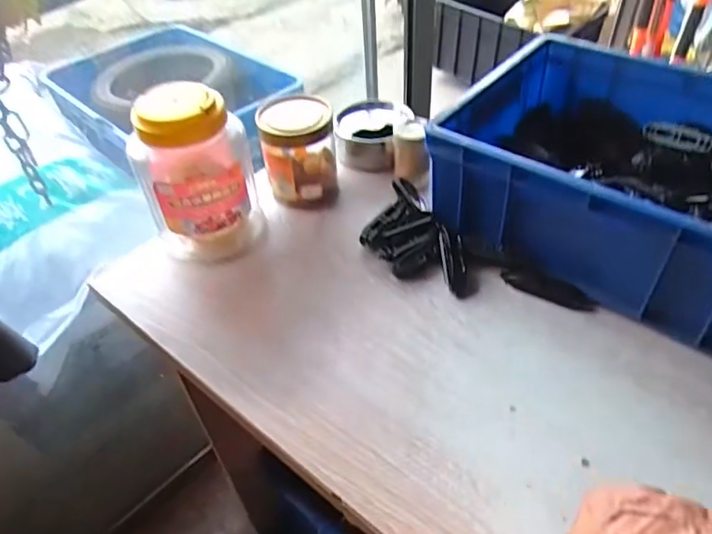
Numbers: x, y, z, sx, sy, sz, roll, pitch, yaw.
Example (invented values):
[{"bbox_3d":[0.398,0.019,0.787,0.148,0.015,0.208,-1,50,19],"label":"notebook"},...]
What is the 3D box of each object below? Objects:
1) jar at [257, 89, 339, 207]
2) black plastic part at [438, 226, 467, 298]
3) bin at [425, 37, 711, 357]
[{"bbox_3d":[-0.065,-0.135,0.630,0.083,0.112,0.080,-3,45,3],"label":"jar"},{"bbox_3d":[0.100,-0.008,0.550,0.023,0.013,0.078,-7,65,-1],"label":"black plastic part"},{"bbox_3d":[0.279,-0.096,0.544,0.324,0.116,0.265,30,55,29],"label":"bin"}]

